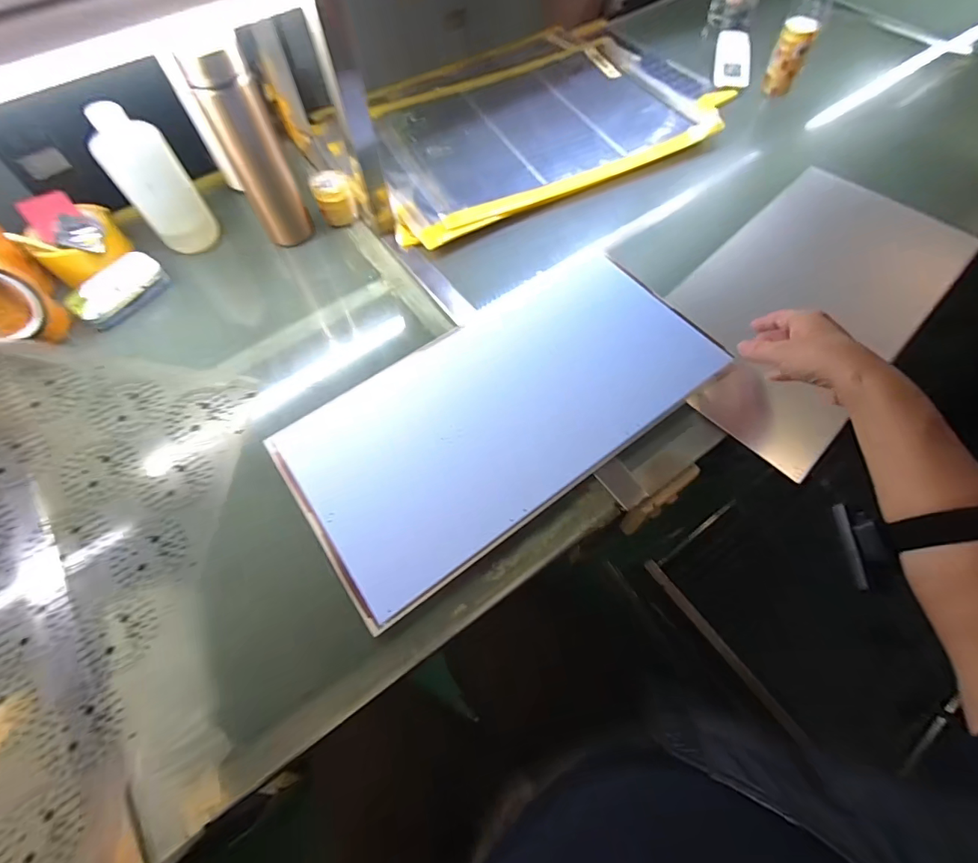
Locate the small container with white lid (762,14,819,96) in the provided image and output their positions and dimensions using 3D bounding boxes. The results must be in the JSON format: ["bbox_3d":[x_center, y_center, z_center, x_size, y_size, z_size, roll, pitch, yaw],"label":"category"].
[{"bbox_3d":[0.502,-0.627,0.757,0.049,0.101,0.045,21,64,12],"label":"small container with white lid"}]

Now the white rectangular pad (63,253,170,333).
[{"bbox_3d":[-0.474,-0.182,0.580,0.065,0.027,0.109,38,69,19],"label":"white rectangular pad"}]

